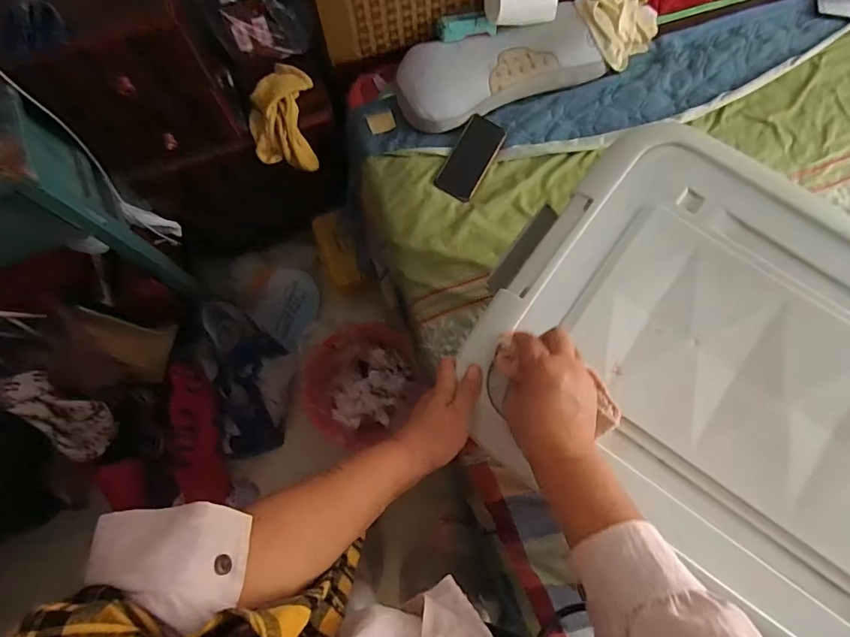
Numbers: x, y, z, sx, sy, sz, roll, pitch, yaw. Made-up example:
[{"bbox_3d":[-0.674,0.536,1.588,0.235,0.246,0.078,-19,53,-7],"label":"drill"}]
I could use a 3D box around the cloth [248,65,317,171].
[{"bbox_3d":[-0.277,-0.395,0.936,0.108,0.100,0.173,-2,78,-2],"label":"cloth"}]

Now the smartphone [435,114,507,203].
[{"bbox_3d":[0.087,-0.310,0.918,0.079,0.009,0.175,28,79,4],"label":"smartphone"}]

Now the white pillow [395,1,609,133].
[{"bbox_3d":[0.142,-0.490,0.927,0.404,0.046,0.161,-19,79,-6],"label":"white pillow"}]

